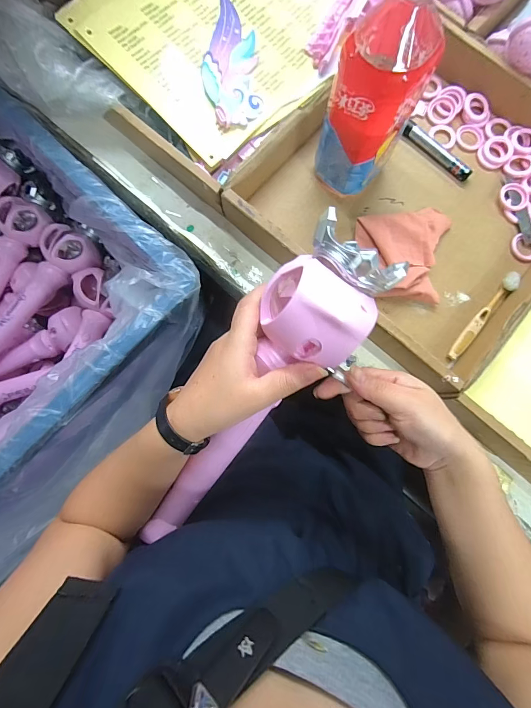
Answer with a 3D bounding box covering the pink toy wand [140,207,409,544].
[{"bbox_3d":[-0.017,0.050,0.296,0.078,0.043,0.326,36,116,4],"label":"pink toy wand"}]

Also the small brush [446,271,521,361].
[{"bbox_3d":[0.268,-0.048,0.425,0.017,0.011,0.138,41,84,5],"label":"small brush"}]

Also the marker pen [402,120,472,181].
[{"bbox_3d":[0.227,-0.270,0.458,0.108,0.013,0.019,43,84,5],"label":"marker pen"}]

